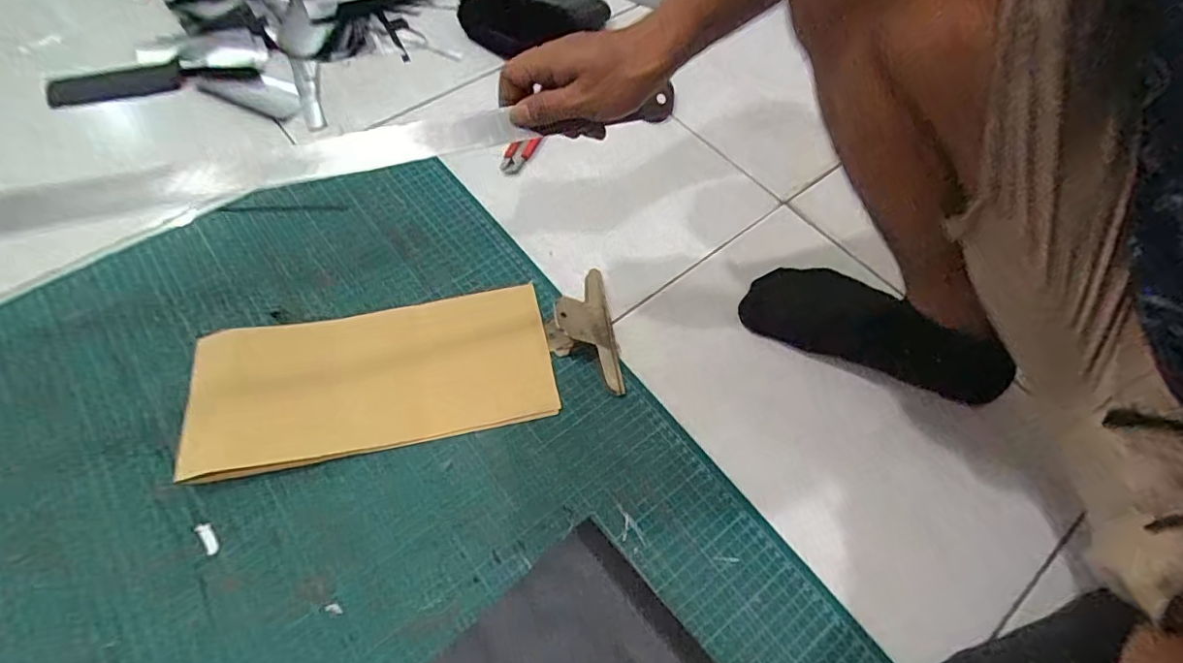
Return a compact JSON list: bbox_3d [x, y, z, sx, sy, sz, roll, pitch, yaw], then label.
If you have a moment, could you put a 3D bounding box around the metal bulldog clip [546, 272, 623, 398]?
[{"bbox_3d":[-0.010,-0.007,0.553,0.063,0.035,0.135,-7,60,-7],"label":"metal bulldog clip"}]

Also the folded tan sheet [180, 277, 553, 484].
[{"bbox_3d":[-0.194,0.036,0.521,0.308,0.024,0.140,-11,61,-9],"label":"folded tan sheet"}]

